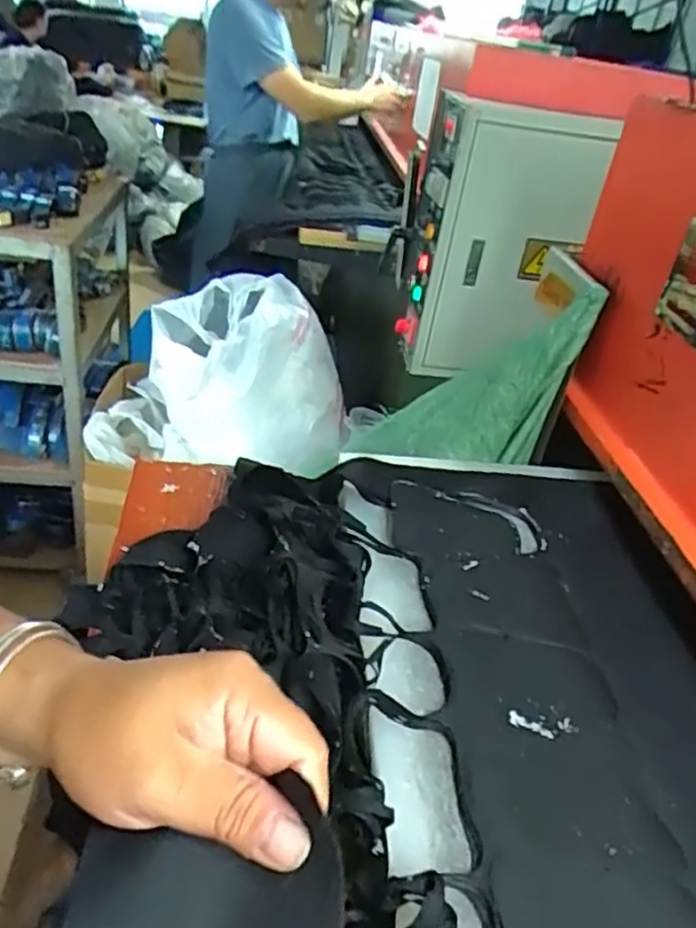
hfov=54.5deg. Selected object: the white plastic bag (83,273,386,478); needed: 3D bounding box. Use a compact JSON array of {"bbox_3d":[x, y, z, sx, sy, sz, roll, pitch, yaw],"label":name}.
[{"bbox_3d":[-0.264,-0.202,1.555,0.571,0.318,0.415,5,35,-2],"label":"white plastic bag"}]

